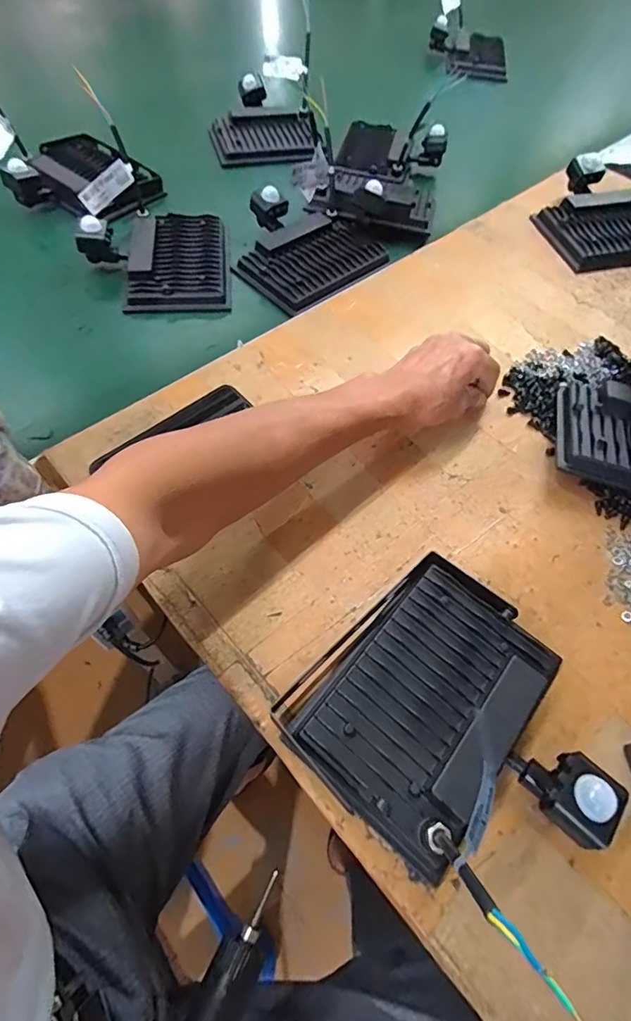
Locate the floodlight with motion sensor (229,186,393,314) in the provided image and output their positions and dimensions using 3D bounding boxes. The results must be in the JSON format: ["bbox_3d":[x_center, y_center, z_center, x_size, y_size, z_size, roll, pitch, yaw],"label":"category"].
[{"bbox_3d":[-0.017,-0.349,0.640,0.178,0.046,0.188,-37,68,-21],"label":"floodlight with motion sensor"}]

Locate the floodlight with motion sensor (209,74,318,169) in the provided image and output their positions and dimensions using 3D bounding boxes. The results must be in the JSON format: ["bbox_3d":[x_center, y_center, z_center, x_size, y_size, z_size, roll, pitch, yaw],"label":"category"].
[{"bbox_3d":[-0.086,-0.631,0.796,0.170,0.063,0.160,-6,60,-8],"label":"floodlight with motion sensor"}]

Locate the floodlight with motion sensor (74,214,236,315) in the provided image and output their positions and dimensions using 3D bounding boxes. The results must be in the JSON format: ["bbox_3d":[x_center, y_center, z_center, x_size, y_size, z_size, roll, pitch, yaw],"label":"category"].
[{"bbox_3d":[-0.200,-0.325,0.612,0.176,0.048,0.177,-4,60,-5],"label":"floodlight with motion sensor"}]

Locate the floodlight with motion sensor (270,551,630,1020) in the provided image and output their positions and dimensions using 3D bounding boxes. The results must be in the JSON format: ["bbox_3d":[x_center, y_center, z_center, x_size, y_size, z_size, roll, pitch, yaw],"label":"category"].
[{"bbox_3d":[0.101,0.145,0.329,0.196,0.054,0.179,42,66,19],"label":"floodlight with motion sensor"}]

